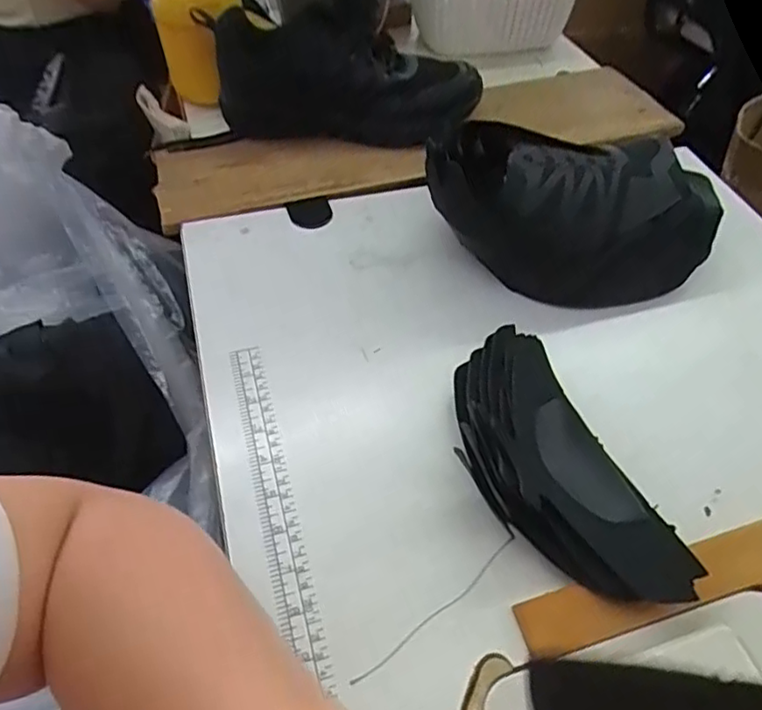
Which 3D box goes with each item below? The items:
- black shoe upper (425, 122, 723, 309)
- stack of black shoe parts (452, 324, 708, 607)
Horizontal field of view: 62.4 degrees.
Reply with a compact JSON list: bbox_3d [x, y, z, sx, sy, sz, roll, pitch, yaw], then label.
[{"bbox_3d":[0.147,-0.115,0.515,0.219,0.102,0.116,-2,50,-3],"label":"black shoe upper"},{"bbox_3d":[0.101,0.060,0.405,0.095,0.035,0.201,-13,51,-12],"label":"stack of black shoe parts"}]

